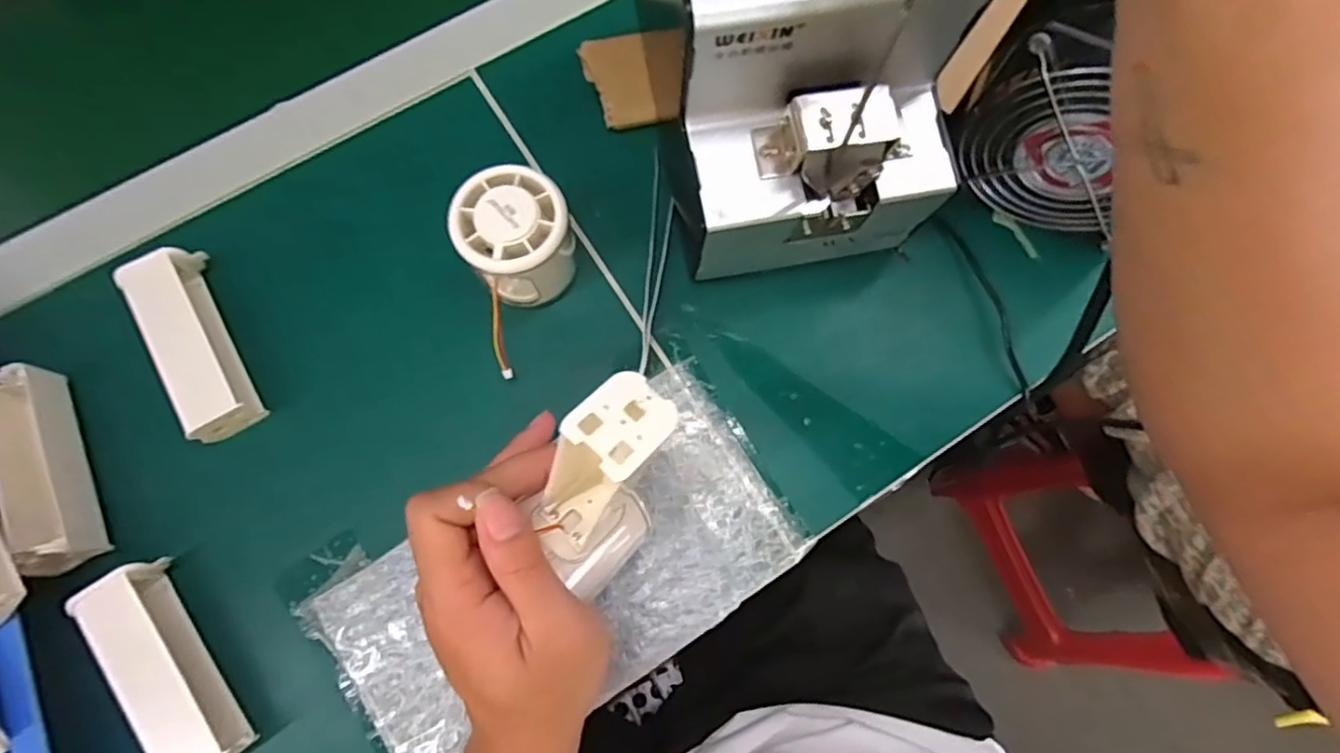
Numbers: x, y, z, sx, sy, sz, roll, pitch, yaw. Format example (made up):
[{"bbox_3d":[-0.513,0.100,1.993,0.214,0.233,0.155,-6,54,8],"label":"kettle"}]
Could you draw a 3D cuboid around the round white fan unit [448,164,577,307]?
[{"bbox_3d":[-0.080,-0.072,0.345,0.055,0.060,0.054,0,75,-1],"label":"round white fan unit"}]

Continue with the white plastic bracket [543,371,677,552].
[{"bbox_3d":[-0.027,0.036,0.245,0.034,0.100,0.028,-36,77,-26],"label":"white plastic bracket"}]

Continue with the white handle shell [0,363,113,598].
[{"bbox_3d":[-0.313,0.046,0.325,0.025,0.039,0.103,-25,77,-7],"label":"white handle shell"}]

